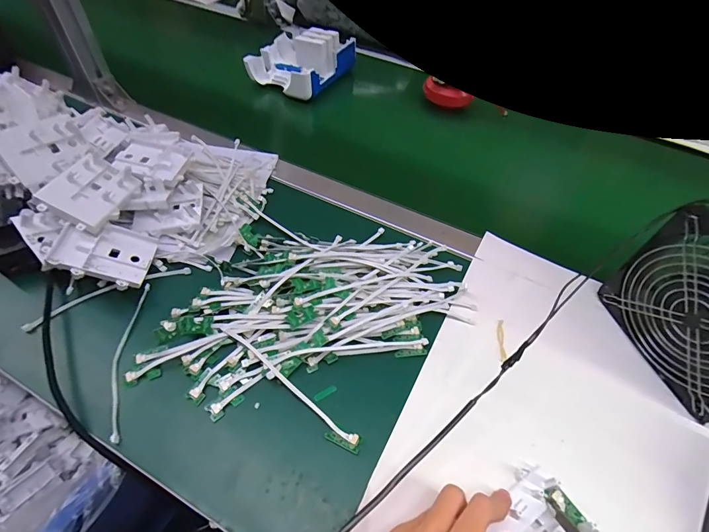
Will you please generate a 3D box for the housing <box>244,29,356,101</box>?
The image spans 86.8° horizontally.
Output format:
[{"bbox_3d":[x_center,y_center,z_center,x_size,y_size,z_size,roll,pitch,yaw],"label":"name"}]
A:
[{"bbox_3d":[-0.099,-0.378,0.681,0.140,0.055,0.168,24,55,14],"label":"housing"}]

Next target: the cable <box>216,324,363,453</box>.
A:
[{"bbox_3d":[-0.062,0.107,0.334,0.164,0.020,0.016,33,57,19],"label":"cable"}]

